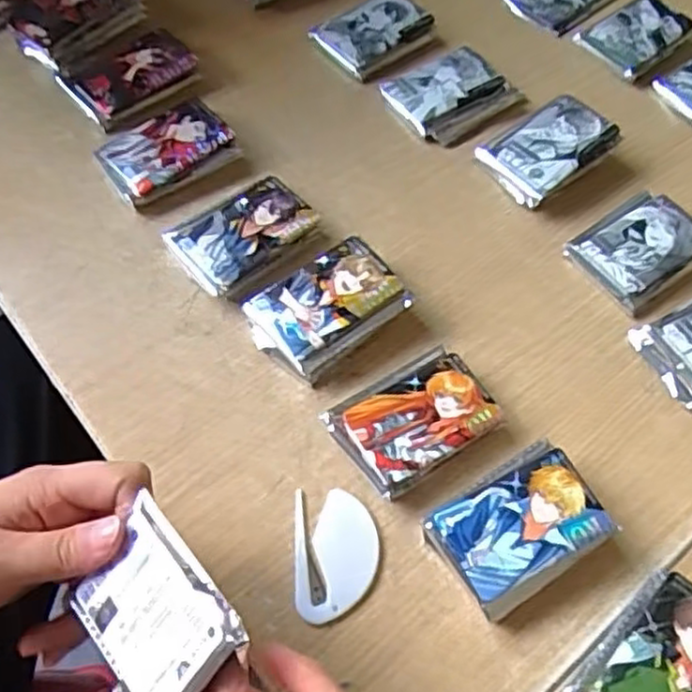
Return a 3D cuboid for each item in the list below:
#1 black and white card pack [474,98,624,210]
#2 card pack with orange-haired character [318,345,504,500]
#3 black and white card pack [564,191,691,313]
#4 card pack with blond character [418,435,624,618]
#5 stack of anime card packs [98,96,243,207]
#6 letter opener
[{"bbox_3d":[0.151,-0.150,0.550,0.089,0.033,0.064,-36,70,-21],"label":"black and white card pack"},{"bbox_3d":[0.042,0.045,0.443,0.091,0.020,0.064,-30,68,-18],"label":"card pack with orange-haired character"},{"bbox_3d":[0.211,-0.071,0.521,0.087,0.020,0.063,-32,68,-19],"label":"black and white card pack"},{"bbox_3d":[0.097,0.104,0.410,0.087,0.031,0.066,-26,67,-17],"label":"card pack with blond character"},{"bbox_3d":[-0.128,-0.140,0.523,0.087,0.026,0.052,-33,69,-20],"label":"stack of anime card packs"},{"bbox_3d":[-0.006,0.117,0.409,0.046,0.005,0.070,0,62,-4],"label":"letter opener"}]

